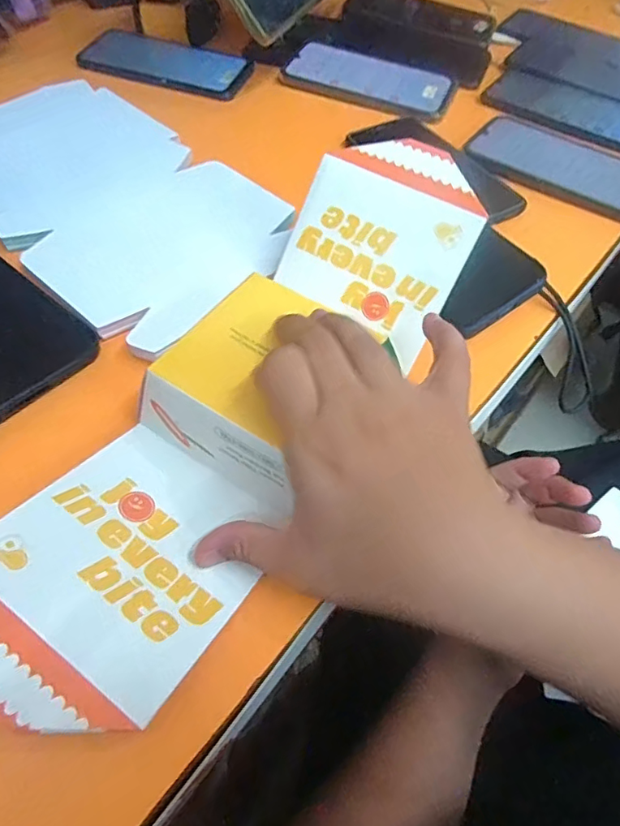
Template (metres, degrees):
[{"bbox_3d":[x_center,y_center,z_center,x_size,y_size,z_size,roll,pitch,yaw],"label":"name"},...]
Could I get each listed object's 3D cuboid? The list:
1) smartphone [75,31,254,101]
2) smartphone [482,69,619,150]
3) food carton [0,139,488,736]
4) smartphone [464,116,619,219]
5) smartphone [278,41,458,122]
[{"bbox_3d":[-0.146,-0.357,0.542,0.172,0.010,0.082,13,57,5],"label":"smartphone"},{"bbox_3d":[0.260,-0.304,0.524,0.164,0.006,0.078,35,61,18],"label":"smartphone"},{"bbox_3d":[-0.027,-0.009,0.281,0.103,0.060,0.331,31,69,16],"label":"food carton"},{"bbox_3d":[0.226,-0.218,0.465,0.167,0.008,0.091,30,60,16],"label":"smartphone"},{"bbox_3d":[0.059,-0.336,0.537,0.165,0.015,0.068,23,58,11],"label":"smartphone"}]

